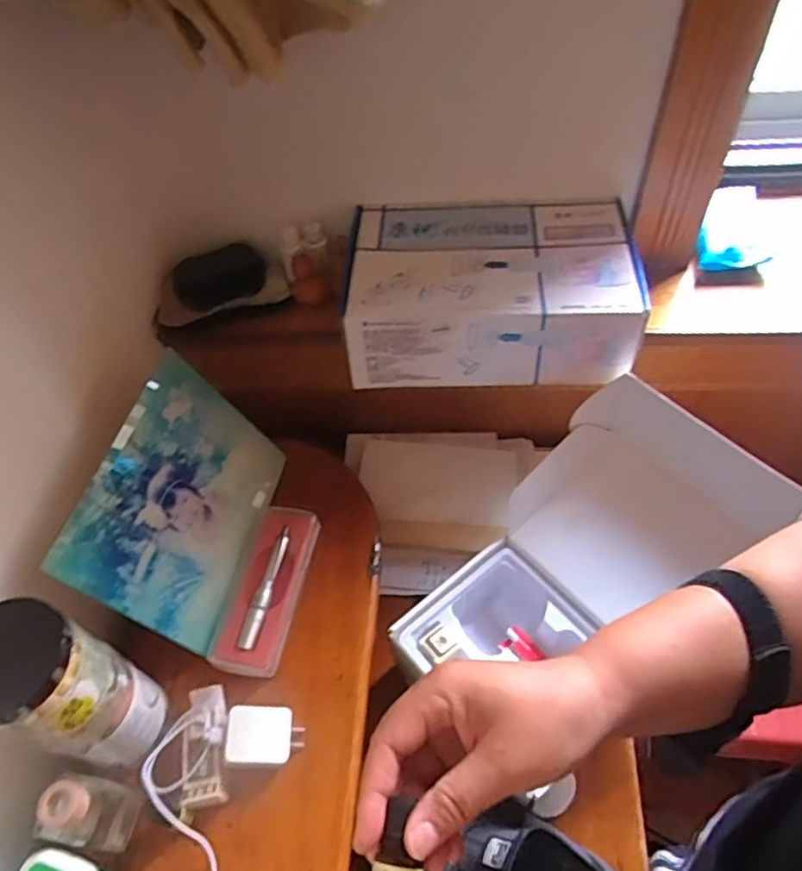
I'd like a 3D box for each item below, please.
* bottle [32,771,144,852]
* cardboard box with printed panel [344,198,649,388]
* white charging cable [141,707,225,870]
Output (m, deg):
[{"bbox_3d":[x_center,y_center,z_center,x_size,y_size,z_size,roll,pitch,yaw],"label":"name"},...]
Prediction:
[{"bbox_3d":[-0.254,0.302,0.509,0.042,0.090,0.046,8,54,11],"label":"bottle"},{"bbox_3d":[0.098,-0.171,0.718,0.299,0.090,0.216,-2,53,4],"label":"cardboard box with printed panel"},{"bbox_3d":[-0.183,0.315,0.519,0.059,0.055,0.172,-4,53,2],"label":"white charging cable"}]

